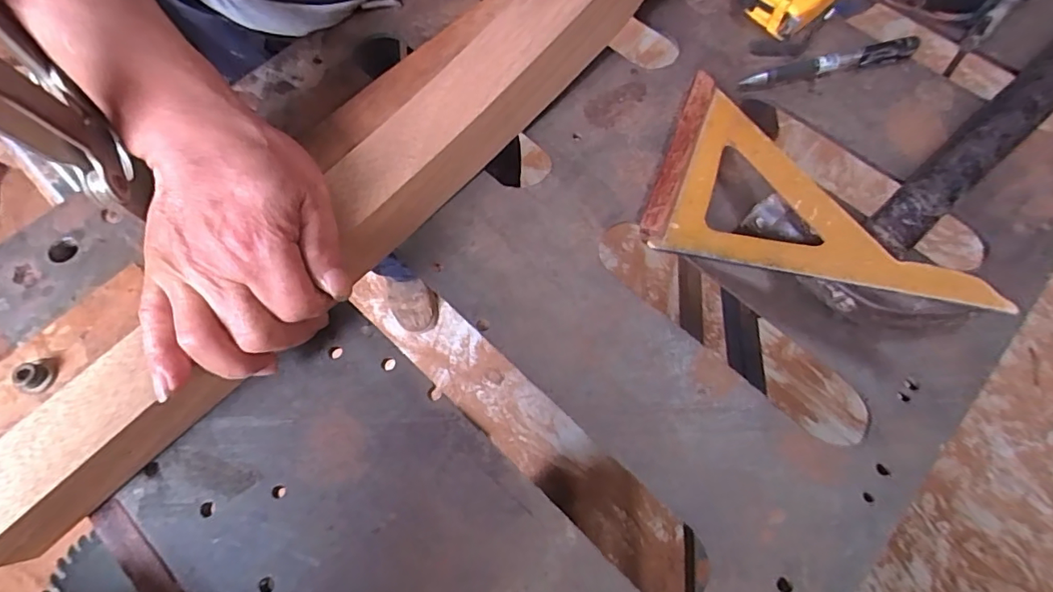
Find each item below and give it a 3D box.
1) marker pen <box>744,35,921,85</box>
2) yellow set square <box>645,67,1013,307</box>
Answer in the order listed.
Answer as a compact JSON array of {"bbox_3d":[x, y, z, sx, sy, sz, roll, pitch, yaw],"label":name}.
[{"bbox_3d":[0.238,-0.182,0.396,0.139,0.017,0.021,-12,68,-4],"label":"marker pen"},{"bbox_3d":[0.137,-0.048,0.304,0.106,0.018,0.215,-34,56,0],"label":"yellow set square"}]

